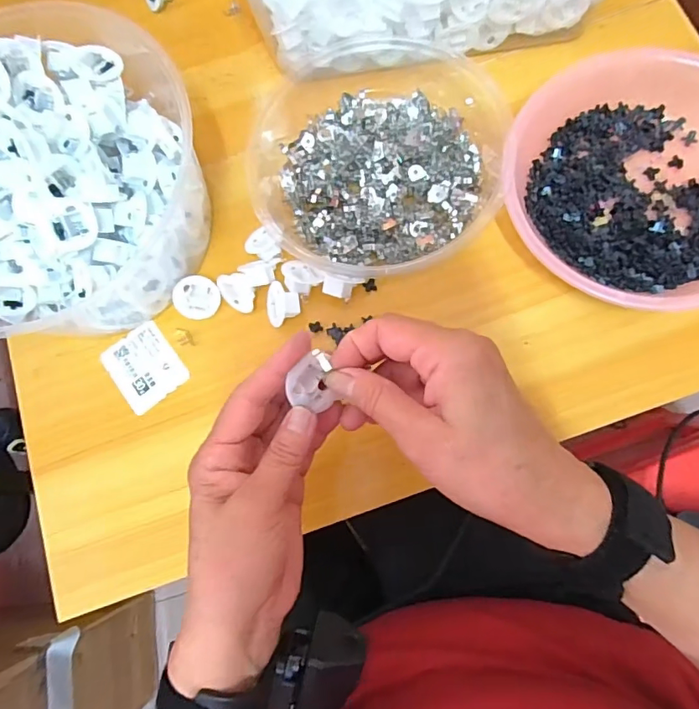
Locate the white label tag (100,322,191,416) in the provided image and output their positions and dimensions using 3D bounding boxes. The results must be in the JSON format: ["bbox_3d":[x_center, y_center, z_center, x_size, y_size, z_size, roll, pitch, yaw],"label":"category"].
[{"bbox_3d":[-0.157,0.009,0.375,0.049,0.004,0.061,-37,76,-7],"label":"white label tag"}]

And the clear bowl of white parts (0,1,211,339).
[{"bbox_3d":[-0.218,-0.128,0.349,0.208,0.079,0.215,-1,79,5],"label":"clear bowl of white parts"}]

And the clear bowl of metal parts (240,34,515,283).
[{"bbox_3d":[0.018,-0.154,0.371,0.183,0.053,0.186,-1,79,5],"label":"clear bowl of metal parts"}]

